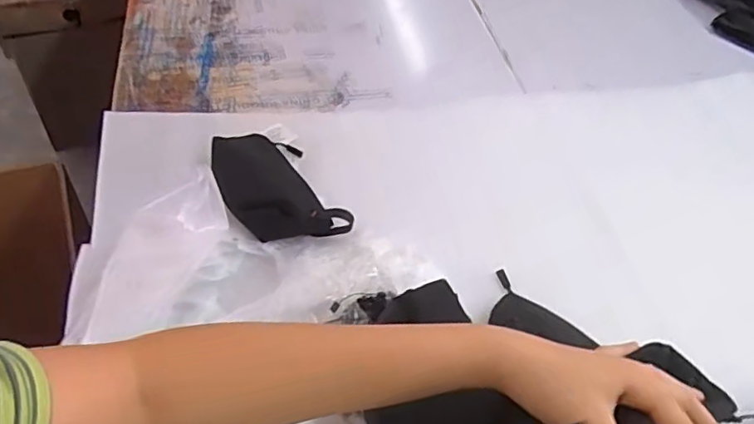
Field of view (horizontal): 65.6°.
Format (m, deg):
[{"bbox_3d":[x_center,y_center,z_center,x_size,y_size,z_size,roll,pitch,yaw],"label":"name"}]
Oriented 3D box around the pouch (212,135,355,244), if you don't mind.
[{"bbox_3d":[-0.129,-0.026,0.688,0.125,0.052,0.213,-19,53,-21],"label":"pouch"}]

